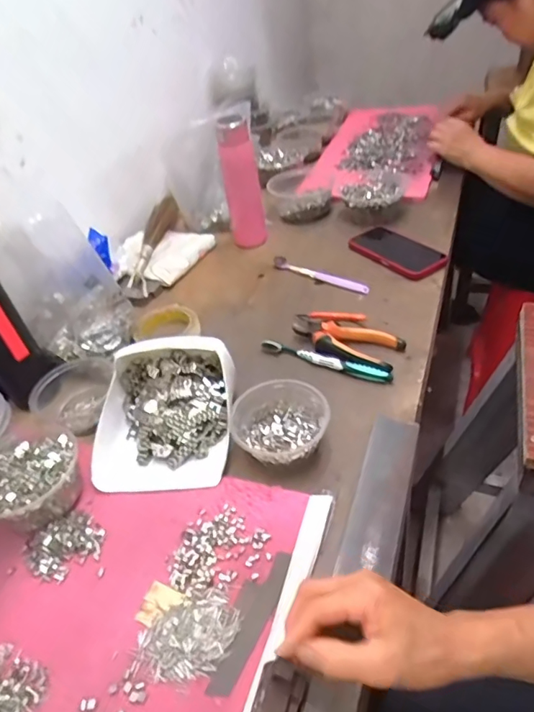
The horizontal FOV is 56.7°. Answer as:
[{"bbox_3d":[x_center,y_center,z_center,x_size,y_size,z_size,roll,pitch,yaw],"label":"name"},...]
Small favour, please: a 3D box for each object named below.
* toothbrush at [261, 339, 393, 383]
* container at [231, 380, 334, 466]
[{"bbox_3d":[0.074,0.002,0.651,0.181,0.015,0.017,15,46,28],"label":"toothbrush"},{"bbox_3d":[0.016,0.076,0.550,0.106,0.047,0.102,-6,41,5],"label":"container"}]

